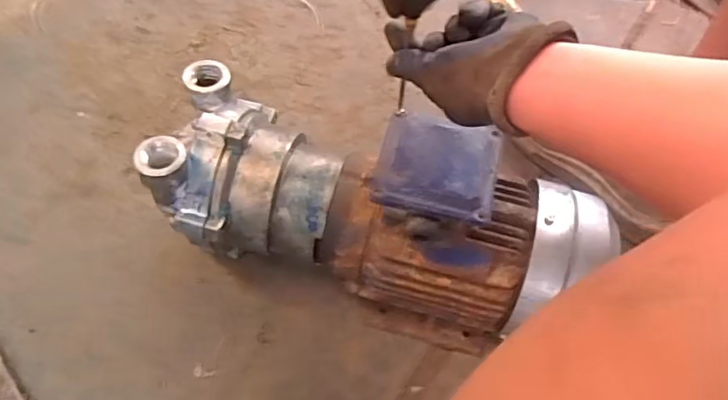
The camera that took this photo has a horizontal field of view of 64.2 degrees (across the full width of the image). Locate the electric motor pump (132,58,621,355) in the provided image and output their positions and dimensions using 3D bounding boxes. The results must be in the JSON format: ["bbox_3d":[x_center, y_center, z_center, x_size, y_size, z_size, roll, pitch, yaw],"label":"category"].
[{"bbox_3d":[0.009,0.015,0.612,0.435,0.218,0.151,18,58,4],"label":"electric motor pump"}]

